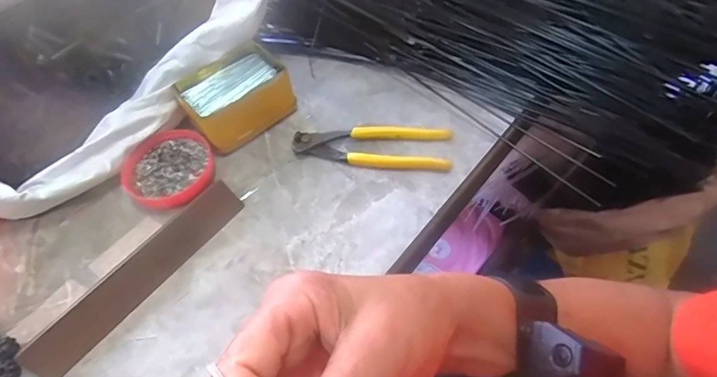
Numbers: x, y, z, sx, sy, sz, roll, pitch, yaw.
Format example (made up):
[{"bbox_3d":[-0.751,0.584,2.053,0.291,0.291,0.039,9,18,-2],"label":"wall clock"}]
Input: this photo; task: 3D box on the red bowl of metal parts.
[{"bbox_3d":[-0.197,-0.021,0.487,0.087,0.019,0.089,-3,55,4],"label":"red bowl of metal parts"}]

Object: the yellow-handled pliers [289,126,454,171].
[{"bbox_3d":[0.013,-0.046,0.487,0.164,0.013,0.052,3,55,8],"label":"yellow-handled pliers"}]

